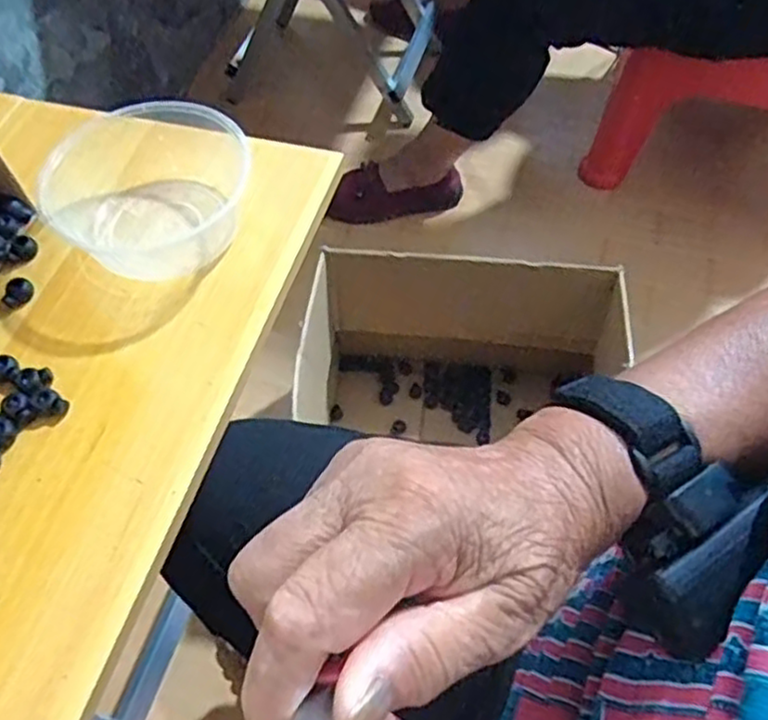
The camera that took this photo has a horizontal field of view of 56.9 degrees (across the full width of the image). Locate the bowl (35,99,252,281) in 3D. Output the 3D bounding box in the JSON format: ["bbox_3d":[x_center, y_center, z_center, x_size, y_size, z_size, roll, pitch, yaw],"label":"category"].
[{"bbox_3d":[-0.175,-0.127,0.515,0.136,0.063,0.127,-1,56,1],"label":"bowl"}]

